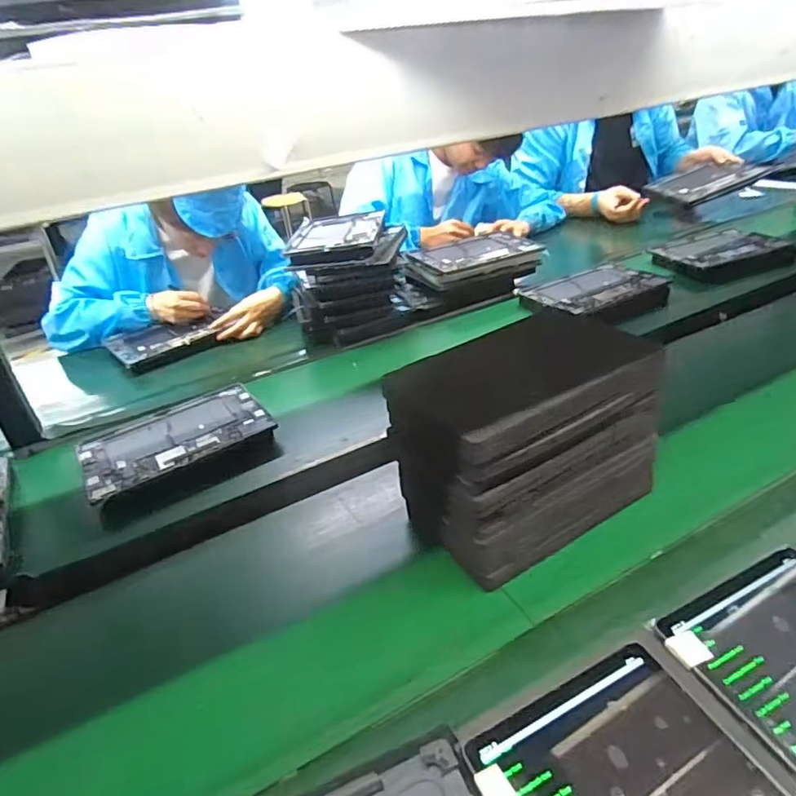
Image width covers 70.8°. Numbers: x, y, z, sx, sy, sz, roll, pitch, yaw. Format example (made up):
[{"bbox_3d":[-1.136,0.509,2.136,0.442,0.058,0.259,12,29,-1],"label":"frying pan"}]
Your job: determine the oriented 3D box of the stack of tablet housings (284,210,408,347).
[{"bbox_3d":[-0.098,-0.234,1.128,0.231,0.197,0.284,-3,32,5],"label":"stack of tablet housings"}]

